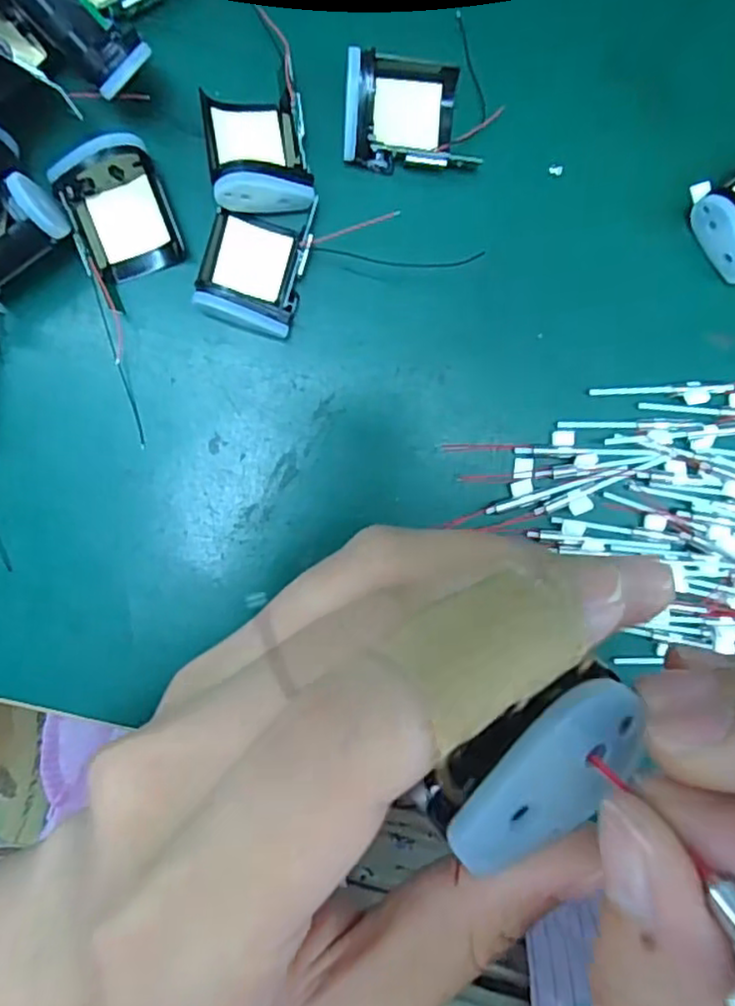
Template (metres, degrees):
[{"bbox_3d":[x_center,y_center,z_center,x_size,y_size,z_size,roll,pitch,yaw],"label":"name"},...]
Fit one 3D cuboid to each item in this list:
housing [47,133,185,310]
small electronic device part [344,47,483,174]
[{"bbox_3d":[-0.089,-0.104,0.241,0.035,0.019,0.047,-18,95,-2],"label":"housing"},{"bbox_3d":[0.015,-0.144,0.246,0.047,0.021,0.036,-6,95,-3],"label":"small electronic device part"}]

